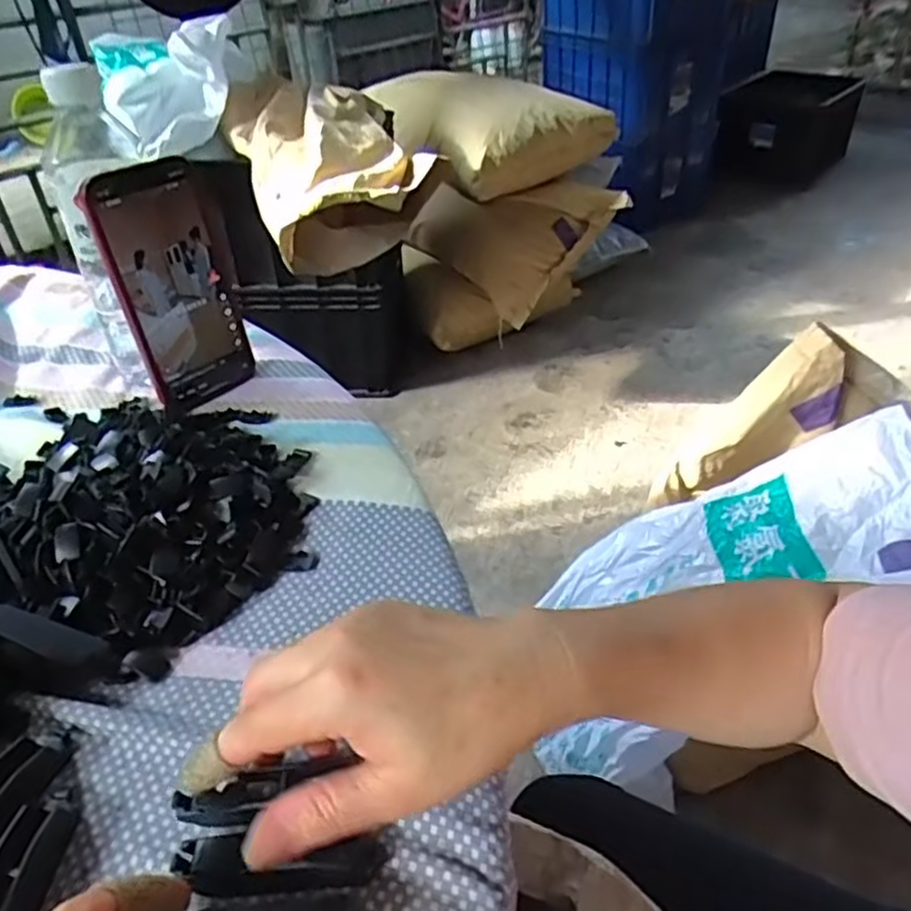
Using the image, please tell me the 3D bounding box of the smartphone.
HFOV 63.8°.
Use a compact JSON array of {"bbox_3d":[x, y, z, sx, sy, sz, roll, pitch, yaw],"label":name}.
[{"bbox_3d":[-0.189,-0.113,0.497,0.011,0.157,0.075,20,41,40],"label":"smartphone"}]

